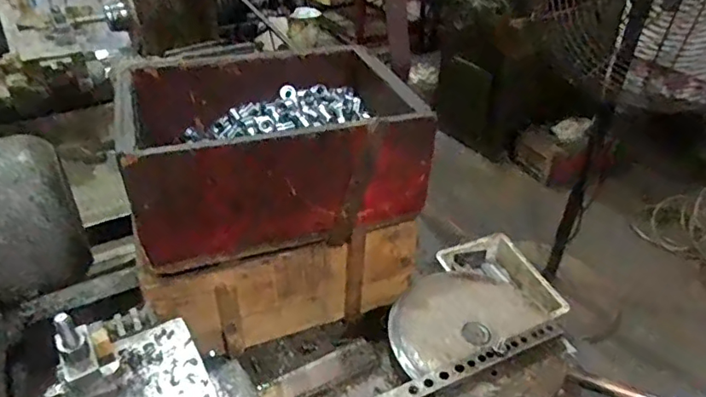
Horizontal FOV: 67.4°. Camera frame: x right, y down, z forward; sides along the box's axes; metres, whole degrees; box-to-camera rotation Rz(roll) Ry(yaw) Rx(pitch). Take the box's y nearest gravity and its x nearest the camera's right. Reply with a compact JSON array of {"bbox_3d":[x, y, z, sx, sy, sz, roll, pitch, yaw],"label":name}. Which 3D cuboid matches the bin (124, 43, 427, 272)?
[{"bbox_3d":[-0.105,-0.071,0.688,0.341,0.153,0.246,-11,38,-17],"label":"bin"}]

